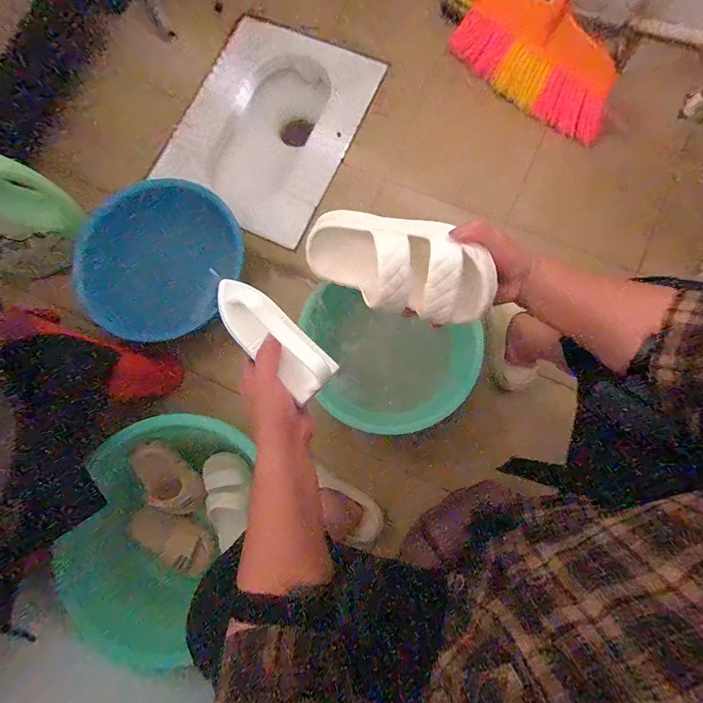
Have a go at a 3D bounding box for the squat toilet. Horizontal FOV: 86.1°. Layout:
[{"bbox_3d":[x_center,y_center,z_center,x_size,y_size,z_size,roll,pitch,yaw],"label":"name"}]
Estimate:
[{"bbox_3d":[-0.206,-0.556,0.978,0.425,0.173,0.509,25,81,6],"label":"squat toilet"}]

